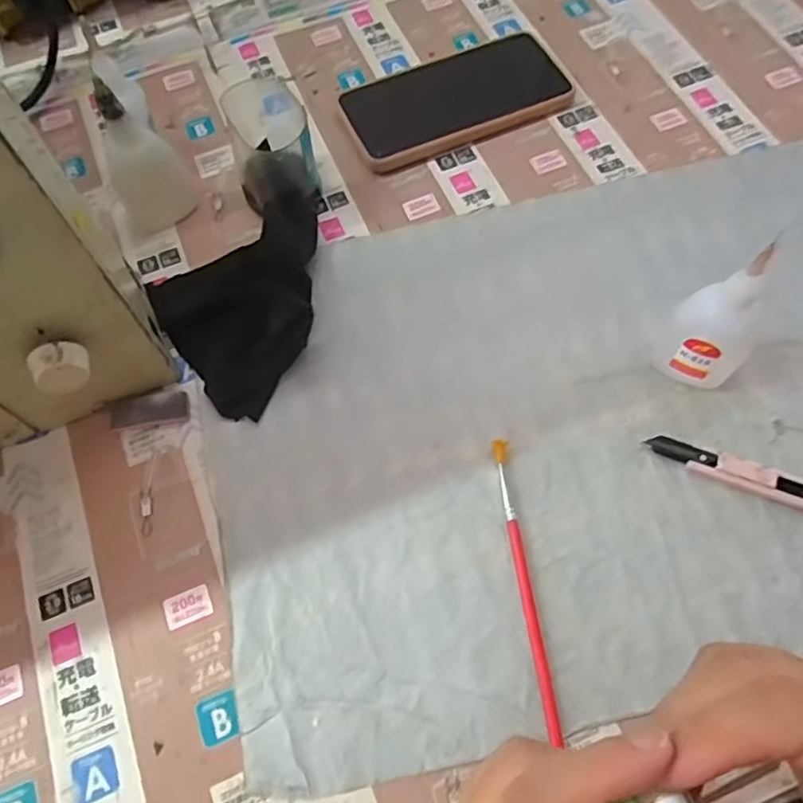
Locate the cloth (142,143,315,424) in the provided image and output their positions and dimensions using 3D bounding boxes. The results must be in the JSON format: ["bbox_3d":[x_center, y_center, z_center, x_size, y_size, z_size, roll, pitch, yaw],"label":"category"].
[{"bbox_3d":[-0.085,-0.075,0.378,0.139,0.042,0.118,-43,71,-16],"label":"cloth"}]

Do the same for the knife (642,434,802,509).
[{"bbox_3d":[0.198,0.044,0.328,0.133,0.013,0.015,21,68,11],"label":"knife"}]

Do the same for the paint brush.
[{"bbox_3d":[0.062,0.088,0.316,0.008,0.006,0.142,-7,66,-1],"label":"paint brush"}]

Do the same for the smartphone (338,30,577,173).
[{"bbox_3d":[0.037,-0.228,0.463,0.164,0.012,0.089,-23,67,-8],"label":"smartphone"}]

